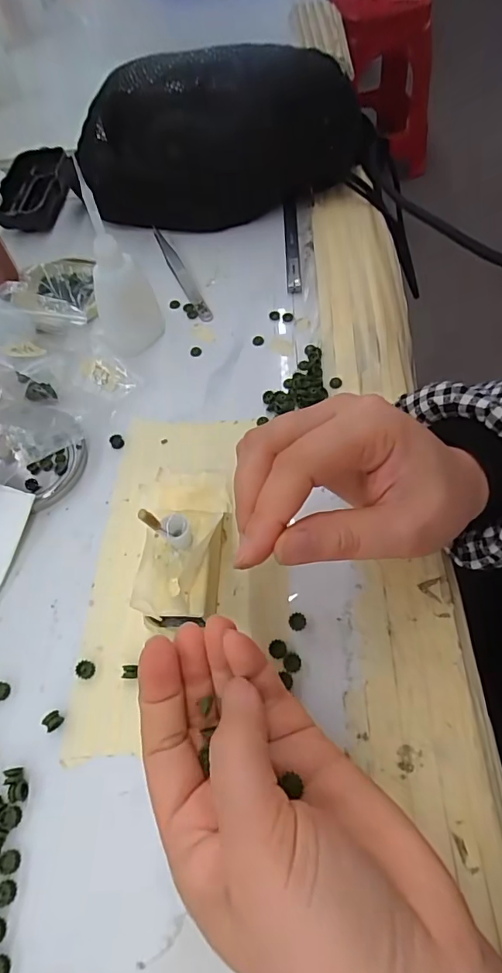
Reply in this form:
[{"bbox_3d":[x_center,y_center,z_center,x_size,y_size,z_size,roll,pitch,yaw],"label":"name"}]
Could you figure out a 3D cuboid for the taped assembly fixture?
[{"bbox_3d":[-0.034,0.026,0.241,0.043,0.025,0.087,-3,60,3],"label":"taped assembly fixture"}]

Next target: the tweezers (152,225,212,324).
[{"bbox_3d":[-0.060,-0.179,0.406,0.011,0.005,0.126,-23,61,-9],"label":"tweezers"}]

